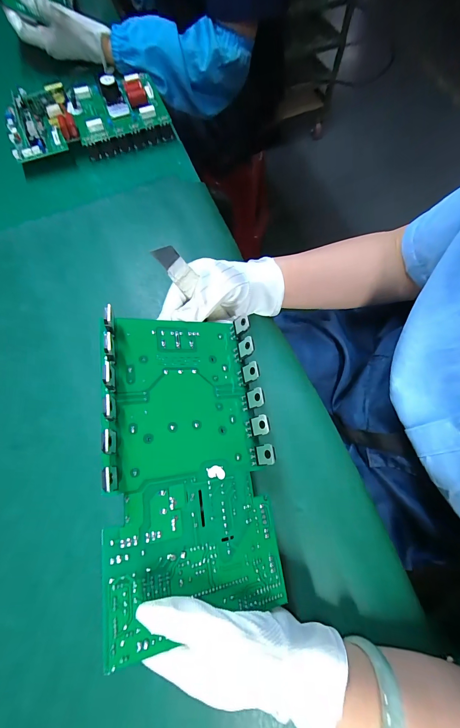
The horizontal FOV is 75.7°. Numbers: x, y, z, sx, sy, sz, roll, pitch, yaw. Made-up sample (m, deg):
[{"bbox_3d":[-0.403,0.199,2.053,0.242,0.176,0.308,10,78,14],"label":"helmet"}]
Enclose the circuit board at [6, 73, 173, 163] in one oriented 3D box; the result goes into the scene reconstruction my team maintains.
[{"bbox_3d":[-0.217,-0.377,0.452,0.226,0.064,0.110,-20,72,-7],"label":"circuit board"}]

